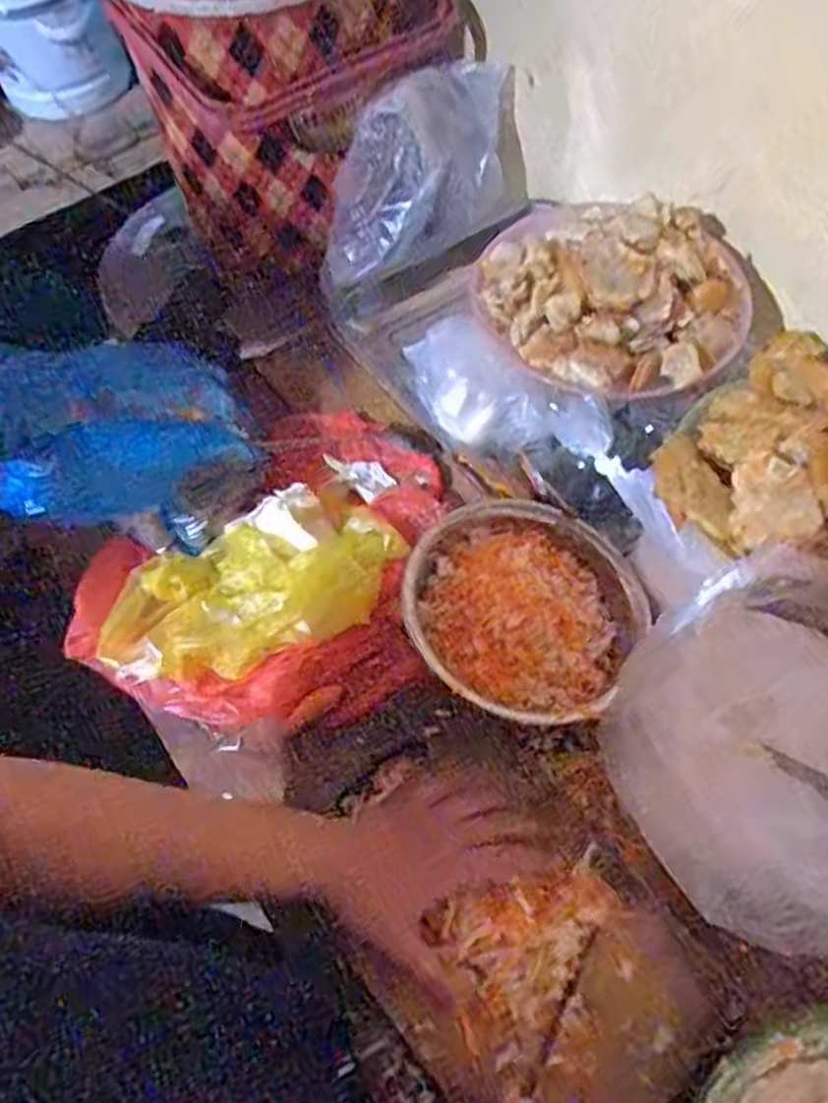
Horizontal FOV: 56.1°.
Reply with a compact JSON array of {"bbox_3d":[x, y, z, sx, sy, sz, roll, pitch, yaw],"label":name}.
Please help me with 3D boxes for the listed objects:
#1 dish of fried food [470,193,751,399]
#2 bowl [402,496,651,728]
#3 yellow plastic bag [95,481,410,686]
[{"bbox_3d":[0.154,-0.210,0.609,0.207,0.059,0.196,17,63,12],"label":"dish of fried food"},{"bbox_3d":[0.084,0.035,0.570,0.161,0.073,0.161,-1,61,2],"label":"bowl"},{"bbox_3d":[-0.126,0.025,0.615,0.230,0.038,0.120,-25,63,-10],"label":"yellow plastic bag"}]

